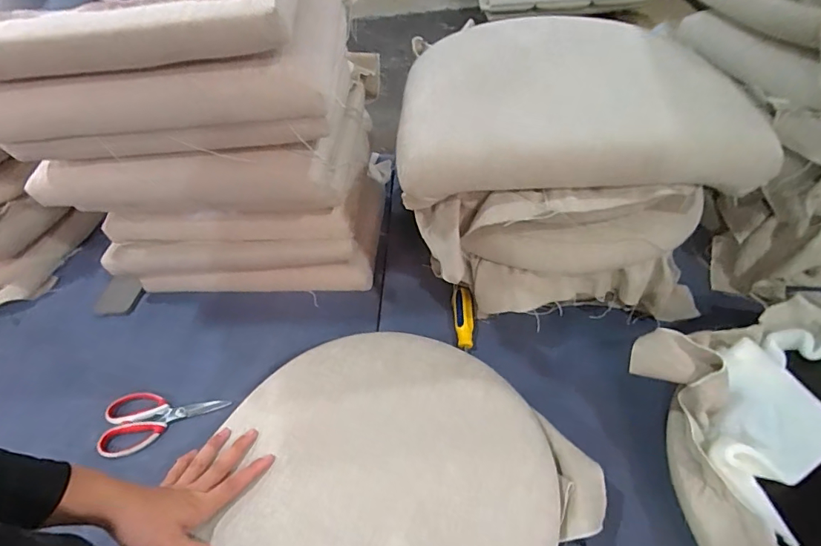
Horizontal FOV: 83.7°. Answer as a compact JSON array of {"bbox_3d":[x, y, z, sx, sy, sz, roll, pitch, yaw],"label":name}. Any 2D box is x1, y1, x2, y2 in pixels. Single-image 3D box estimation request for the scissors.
[{"bbox_3d":[-0.385,0.218,0.719,0.179,0.018,0.104,-16,47,-9],"label":"scissors"}]

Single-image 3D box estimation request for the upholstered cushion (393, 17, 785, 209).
[{"bbox_3d":[0.203,-0.269,0.680,0.436,0.085,0.402,-2,46,4],"label":"upholstered cushion"}]

